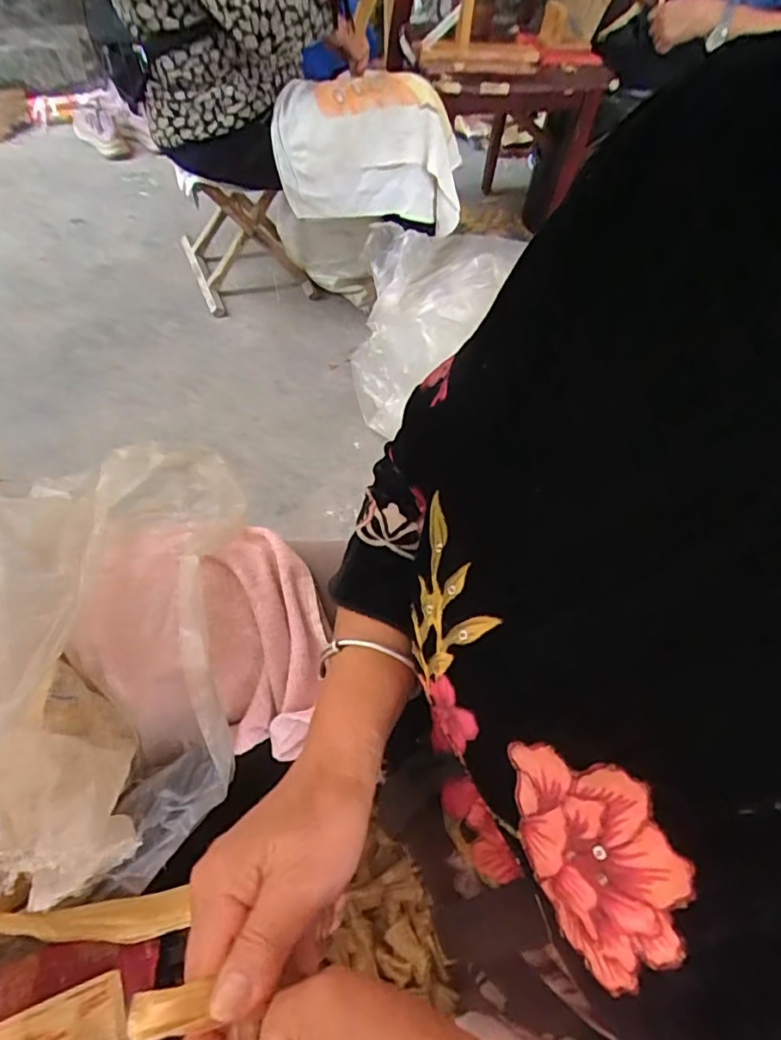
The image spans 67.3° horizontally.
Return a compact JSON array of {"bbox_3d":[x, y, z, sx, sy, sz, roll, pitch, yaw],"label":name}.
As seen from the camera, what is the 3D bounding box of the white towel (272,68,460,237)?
[{"bbox_3d":[-0.034,-0.682,1.087,0.327,0.210,0.151,6,54,-3],"label":"white towel"}]

